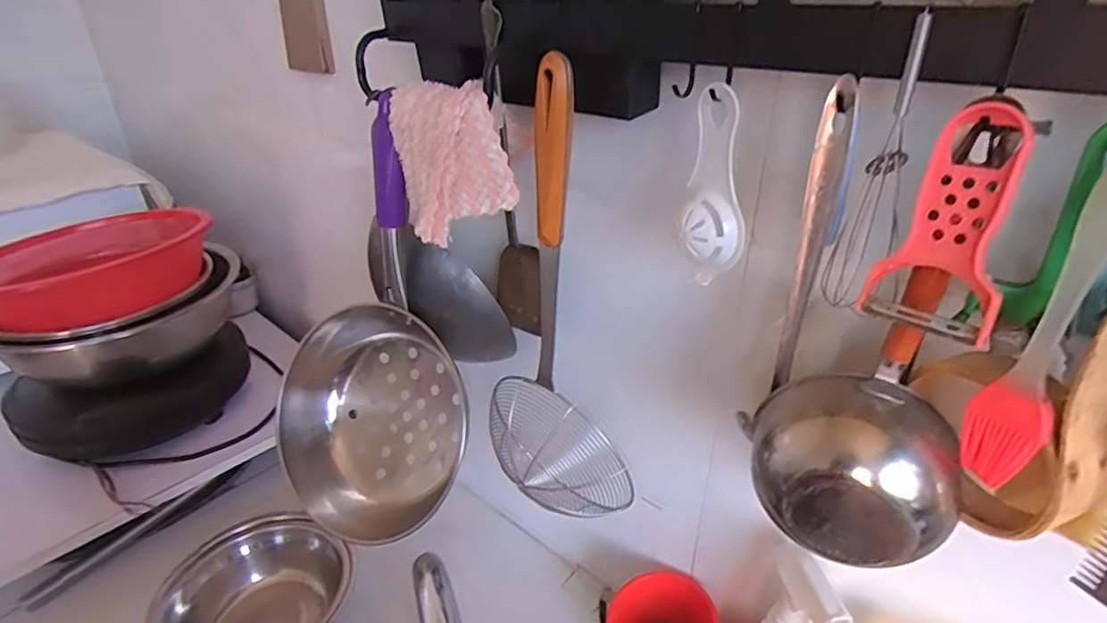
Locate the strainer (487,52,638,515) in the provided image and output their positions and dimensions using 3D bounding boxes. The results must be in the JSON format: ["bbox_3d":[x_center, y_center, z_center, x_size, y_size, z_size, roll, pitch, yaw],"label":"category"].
[{"bbox_3d":[0.004,0.005,0.470,0.117,0.378,0.083,-5,29,-9],"label":"strainer"}]

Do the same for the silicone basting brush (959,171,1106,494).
[{"bbox_3d":[0.215,0.008,0.247,0.029,0.156,0.026,26,38,38],"label":"silicone basting brush"}]

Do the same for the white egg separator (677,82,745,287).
[{"bbox_3d":[0.098,-0.072,0.344,0.036,0.116,0.032,7,30,13],"label":"white egg separator"}]

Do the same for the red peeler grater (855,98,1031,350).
[{"bbox_3d":[0.177,-0.039,0.252,0.053,0.095,0.030,22,36,34],"label":"red peeler grater"}]

